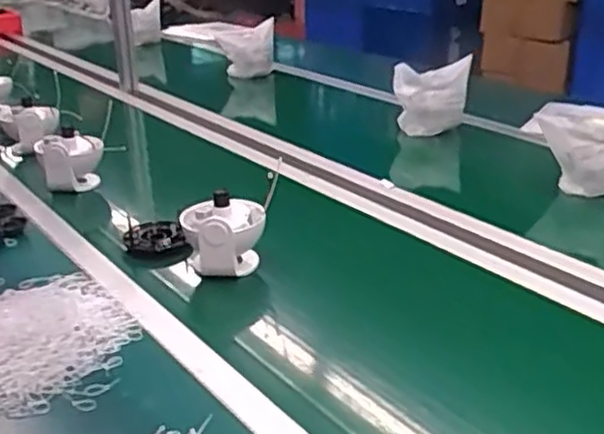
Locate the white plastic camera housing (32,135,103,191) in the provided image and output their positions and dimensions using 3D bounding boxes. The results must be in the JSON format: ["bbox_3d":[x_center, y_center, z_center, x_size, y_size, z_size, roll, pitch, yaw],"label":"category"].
[{"bbox_3d":[-0.421,-0.094,1.329,0.110,0.116,0.061,-10,25,-16],"label":"white plastic camera housing"}]

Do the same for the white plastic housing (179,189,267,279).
[{"bbox_3d":[-0.109,0.028,1.025,0.117,0.102,0.096,-5,24,-6],"label":"white plastic housing"}]

